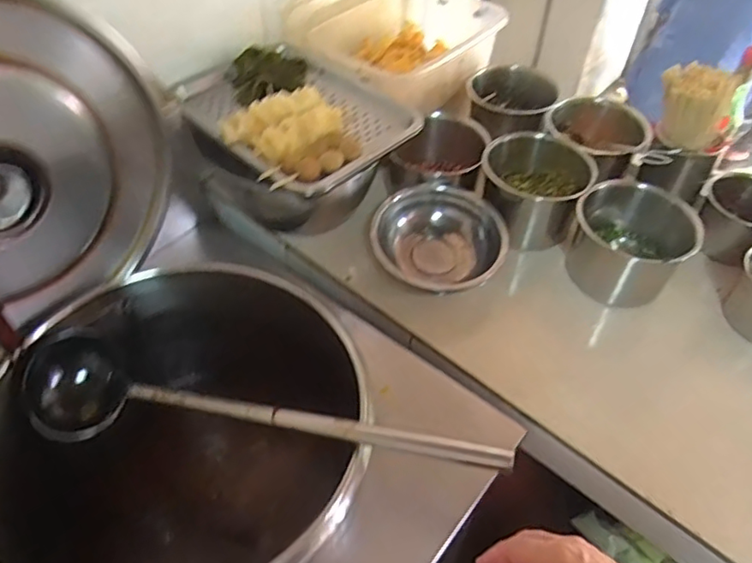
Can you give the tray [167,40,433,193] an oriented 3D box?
[{"bbox_3d":[-0.137,-0.266,0.901,0.262,0.061,0.369,-34,58,-28],"label":"tray"}]

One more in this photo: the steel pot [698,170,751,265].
[{"bbox_3d":[0.593,-0.103,0.953,0.132,0.099,0.133,1,48,-1],"label":"steel pot"}]

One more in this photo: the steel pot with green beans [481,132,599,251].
[{"bbox_3d":[0.255,-0.147,0.966,0.156,0.135,0.153,1,48,-1],"label":"steel pot with green beans"}]

